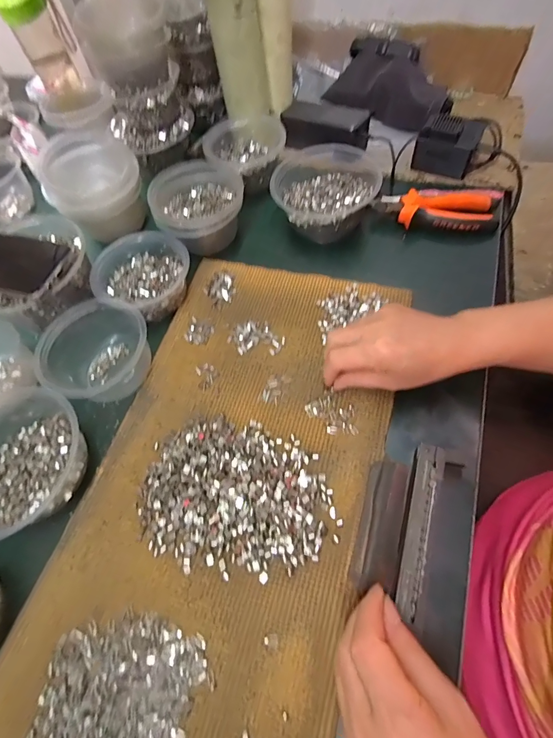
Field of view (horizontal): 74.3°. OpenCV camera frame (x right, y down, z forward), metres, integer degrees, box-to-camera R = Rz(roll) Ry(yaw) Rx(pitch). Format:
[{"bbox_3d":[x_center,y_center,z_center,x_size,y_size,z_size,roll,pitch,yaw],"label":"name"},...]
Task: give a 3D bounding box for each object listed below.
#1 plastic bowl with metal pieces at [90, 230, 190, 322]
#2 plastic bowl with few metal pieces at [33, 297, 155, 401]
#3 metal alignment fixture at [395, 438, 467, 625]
[{"bbox_3d":[-0.164,-0.110,0.445,0.108,0.050,0.111,9,63,10],"label":"plastic bowl with metal pieces"},{"bbox_3d":[-0.205,-0.019,0.409,0.119,0.062,0.112,-2,61,4],"label":"plastic bowl with few metal pieces"},{"bbox_3d":[0.120,0.122,0.291,0.038,0.009,0.133,18,65,14],"label":"metal alignment fixture"}]

